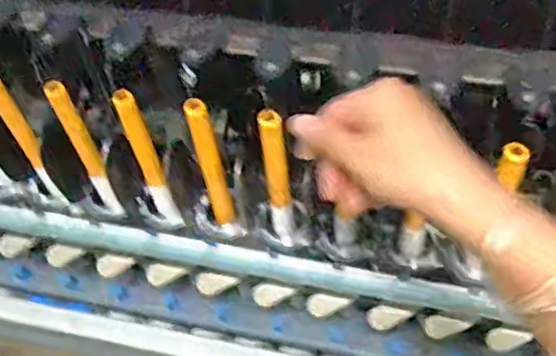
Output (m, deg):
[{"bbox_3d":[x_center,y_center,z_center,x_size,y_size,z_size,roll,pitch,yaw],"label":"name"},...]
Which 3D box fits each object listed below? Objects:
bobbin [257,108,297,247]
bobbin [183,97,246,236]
[{"bbox_3d":[0.002,0.006,0.652,0.021,0.194,0.031,-14,56,-4],"label":"bobbin"},{"bbox_3d":[-0.063,-0.004,0.660,0.023,0.211,0.030,-19,57,-8],"label":"bobbin"}]

